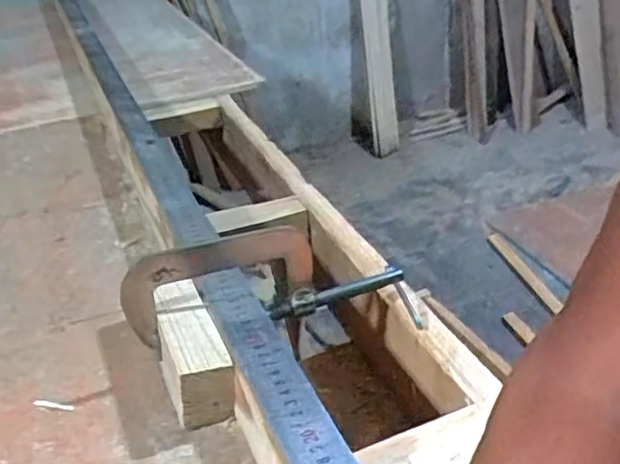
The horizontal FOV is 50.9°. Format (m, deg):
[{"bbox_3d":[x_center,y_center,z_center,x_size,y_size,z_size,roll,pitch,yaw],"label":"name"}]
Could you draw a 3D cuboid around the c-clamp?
[{"bbox_3d":[-0.023,0.046,0.513,0.236,0.095,0.064,-2,27,-25],"label":"c-clamp"}]

